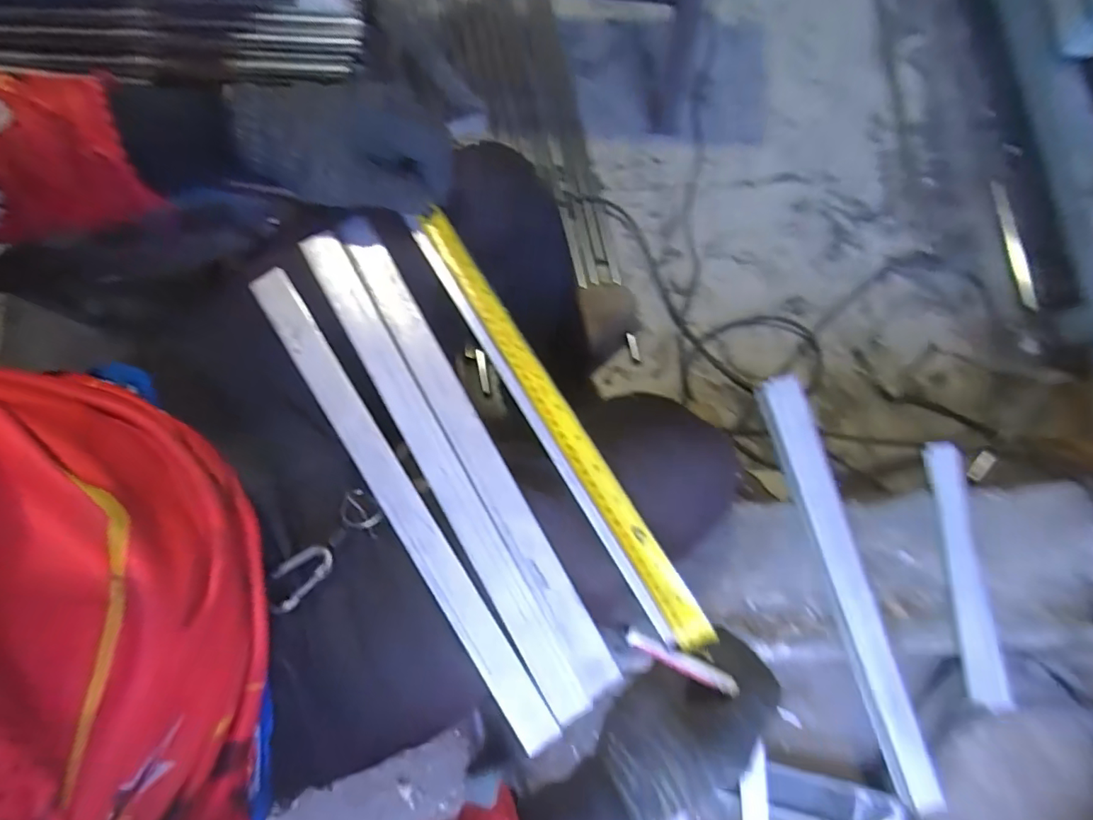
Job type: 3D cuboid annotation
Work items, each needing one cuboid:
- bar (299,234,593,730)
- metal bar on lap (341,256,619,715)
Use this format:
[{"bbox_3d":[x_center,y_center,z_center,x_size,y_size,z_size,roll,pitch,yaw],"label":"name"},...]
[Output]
[{"bbox_3d":[-0.074,0.036,0.366,0.027,0.009,0.366,-30,82,-3],"label":"bar"},{"bbox_3d":[-0.050,0.030,0.366,0.028,0.021,0.345,-29,78,-6],"label":"metal bar on lap"}]

